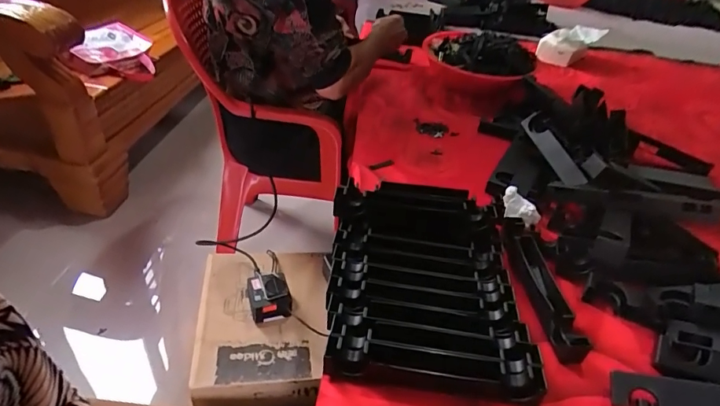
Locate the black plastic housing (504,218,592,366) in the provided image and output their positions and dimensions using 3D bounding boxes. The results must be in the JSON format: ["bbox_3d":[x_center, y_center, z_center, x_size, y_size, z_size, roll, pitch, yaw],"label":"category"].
[{"bbox_3d":[0.208,0.092,0.512,0.036,0.030,0.201,5,34,-2],"label":"black plastic housing"}]

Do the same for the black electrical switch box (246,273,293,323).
[{"bbox_3d":[-0.169,0.173,0.814,0.076,0.049,0.089,-4,38,-15],"label":"black electrical switch box"}]

